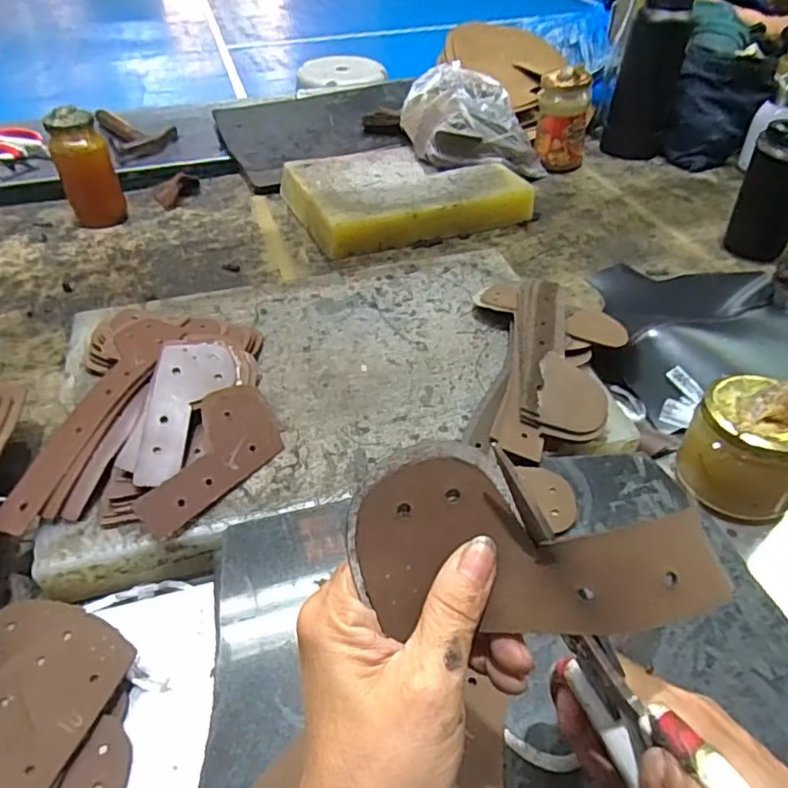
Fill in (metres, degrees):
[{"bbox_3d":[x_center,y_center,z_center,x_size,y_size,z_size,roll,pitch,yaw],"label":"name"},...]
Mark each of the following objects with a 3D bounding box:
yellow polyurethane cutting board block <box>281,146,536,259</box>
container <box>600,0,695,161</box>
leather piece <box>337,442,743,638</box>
[{"bbox_3d":[0.009,-0.288,0.841,0.293,0.050,0.233,-19,46,-18],"label":"yellow polyurethane cutting board block"},{"bbox_3d":[0.398,-0.506,0.937,0.088,0.237,0.077,3,43,5],"label":"container"},{"bbox_3d":[0.046,0.058,0.205,0.118,0.015,0.060,11,86,8],"label":"leather piece"}]

